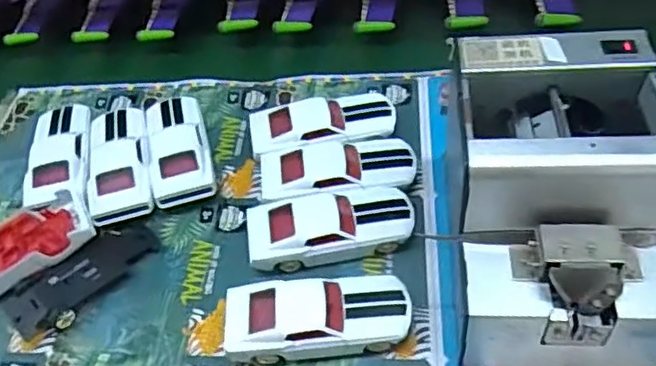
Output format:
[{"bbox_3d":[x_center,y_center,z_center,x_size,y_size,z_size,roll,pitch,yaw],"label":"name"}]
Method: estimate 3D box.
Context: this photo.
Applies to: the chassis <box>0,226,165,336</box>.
[{"bbox_3d":[-0.193,0.073,0.487,0.049,0.015,0.118,34,61,31],"label":"chassis"}]

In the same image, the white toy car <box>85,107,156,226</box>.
[{"bbox_3d":[-0.185,-0.021,0.553,0.054,0.027,0.132,-14,49,-4],"label":"white toy car"}]

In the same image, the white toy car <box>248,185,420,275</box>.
[{"bbox_3d":[0.002,0.034,0.483,0.130,0.035,0.056,-11,50,-1],"label":"white toy car"}]

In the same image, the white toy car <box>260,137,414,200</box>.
[{"bbox_3d":[0.009,-0.006,0.517,0.128,0.035,0.056,-12,49,-3],"label":"white toy car"}]

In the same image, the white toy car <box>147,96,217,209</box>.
[{"bbox_3d":[-0.133,-0.032,0.555,0.051,0.030,0.123,-14,49,-5],"label":"white toy car"}]

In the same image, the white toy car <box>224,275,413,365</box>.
[{"bbox_3d":[-0.007,0.095,0.434,0.130,0.036,0.055,-6,50,3],"label":"white toy car"}]

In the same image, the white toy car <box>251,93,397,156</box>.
[{"bbox_3d":[-0.004,-0.051,0.553,0.131,0.035,0.063,-14,50,-3],"label":"white toy car"}]

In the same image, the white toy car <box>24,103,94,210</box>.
[{"bbox_3d":[-0.245,-0.025,0.566,0.058,0.032,0.133,-12,50,-2],"label":"white toy car"}]

